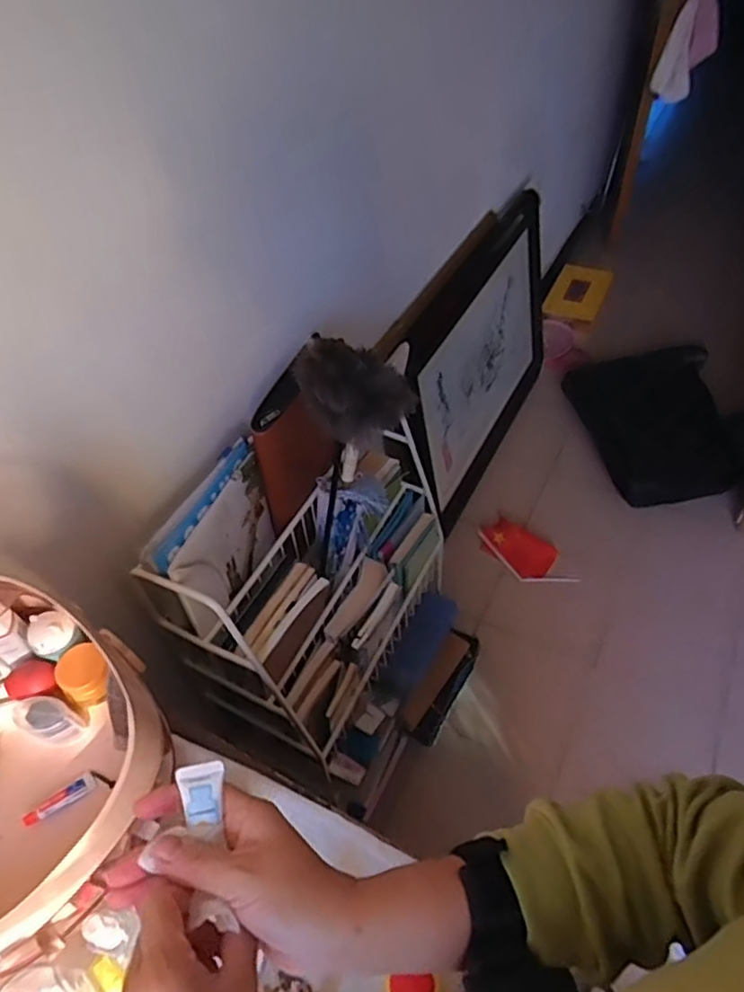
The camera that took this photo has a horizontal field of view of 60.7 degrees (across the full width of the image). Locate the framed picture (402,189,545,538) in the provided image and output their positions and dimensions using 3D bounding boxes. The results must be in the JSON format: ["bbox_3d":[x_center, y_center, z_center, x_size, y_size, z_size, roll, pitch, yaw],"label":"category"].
[{"bbox_3d":[0.334,-0.401,1.827,0.054,0.651,0.859,14,50,29],"label":"framed picture"}]

